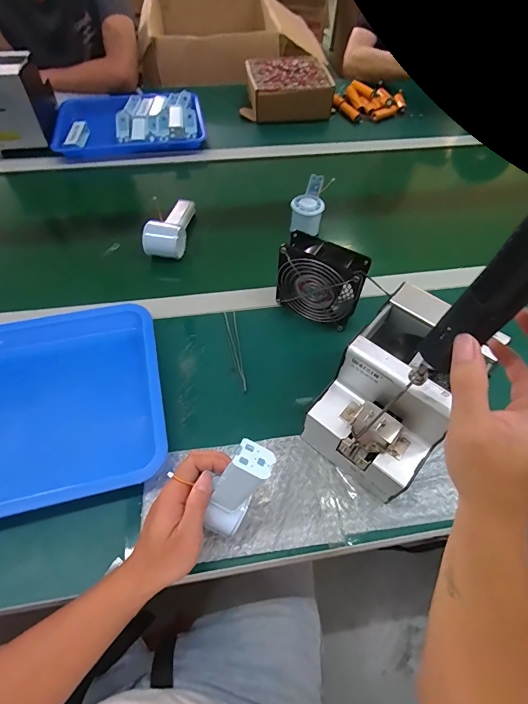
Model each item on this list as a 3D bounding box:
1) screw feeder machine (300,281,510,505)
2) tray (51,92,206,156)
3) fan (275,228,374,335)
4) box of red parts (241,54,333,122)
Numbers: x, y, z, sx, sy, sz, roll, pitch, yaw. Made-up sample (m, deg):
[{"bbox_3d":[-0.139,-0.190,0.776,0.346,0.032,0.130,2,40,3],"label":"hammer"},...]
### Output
[{"bbox_3d":[0.143,0.053,0.425,0.122,0.149,0.165,35,61,21],"label":"screw feeder machine"},{"bbox_3d":[-0.311,-0.542,0.891,0.331,0.057,0.236,-5,55,-6],"label":"tray"},{"bbox_3d":[0.080,-0.098,0.543,0.118,0.117,0.047,26,58,15],"label":"fan"},{"bbox_3d":[0.051,-0.671,0.968,0.218,0.087,0.180,-5,55,-6],"label":"box of red parts"}]

